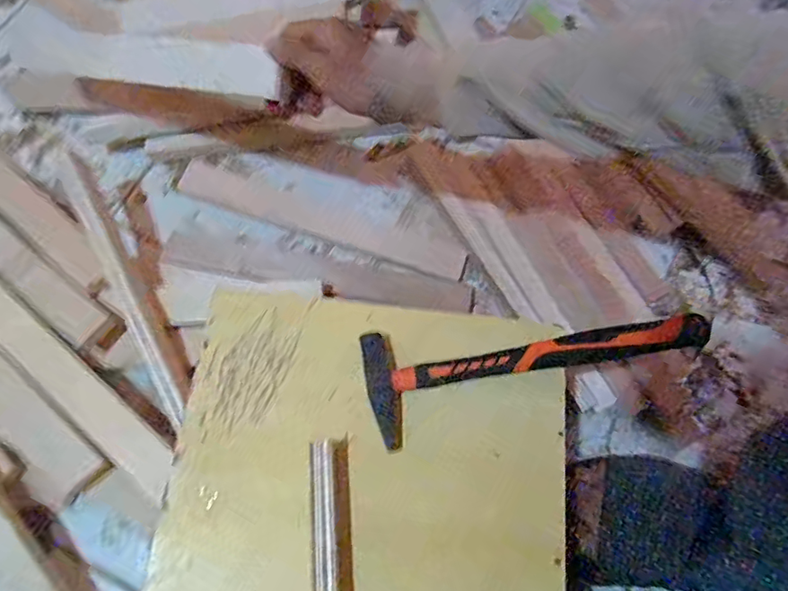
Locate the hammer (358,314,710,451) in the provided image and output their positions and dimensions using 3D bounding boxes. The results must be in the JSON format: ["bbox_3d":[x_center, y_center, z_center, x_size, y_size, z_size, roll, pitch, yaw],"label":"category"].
[{"bbox_3d":[0.118,0.043,0.447,0.283,0.019,0.083,-13,71,-6],"label":"hammer"}]

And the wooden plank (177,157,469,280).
[{"bbox_3d":[-0.080,-0.098,0.638,0.337,0.027,0.060,19,71,5],"label":"wooden plank"}]

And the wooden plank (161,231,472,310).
[{"bbox_3d":[-0.084,-0.026,0.615,0.341,0.015,0.043,10,70,2],"label":"wooden plank"}]

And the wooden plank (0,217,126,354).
[{"bbox_3d":[-0.390,-0.035,0.572,0.267,0.020,0.046,37,73,11],"label":"wooden plank"}]

